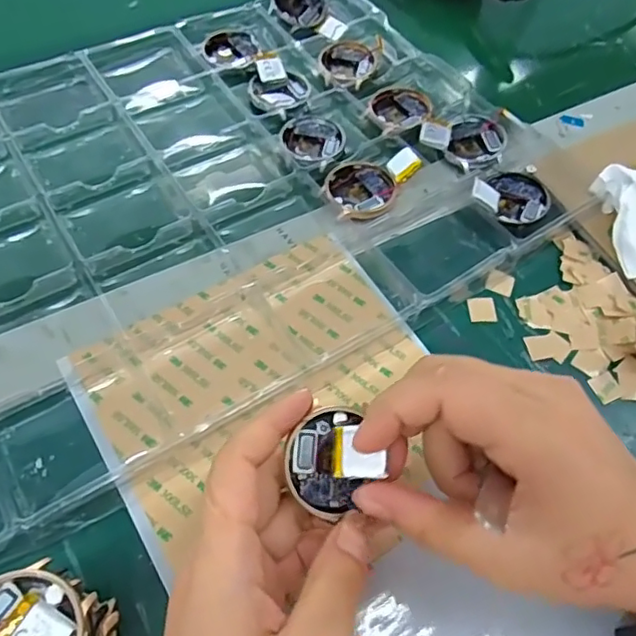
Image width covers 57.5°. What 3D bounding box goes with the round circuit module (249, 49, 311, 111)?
[{"bbox_3d":[-0.031,-0.170,0.417,0.047,0.011,0.044,2,59,-3],"label":"round circuit module"}]

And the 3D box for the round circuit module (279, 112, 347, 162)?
[{"bbox_3d":[-0.003,-0.123,0.394,0.043,0.006,0.042,-14,61,-12],"label":"round circuit module"}]

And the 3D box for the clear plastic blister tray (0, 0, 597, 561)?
[{"bbox_3d":[-0.090,-0.076,0.352,0.438,0.021,0.297,-28,65,-19],"label":"clear plastic blister tray"}]

